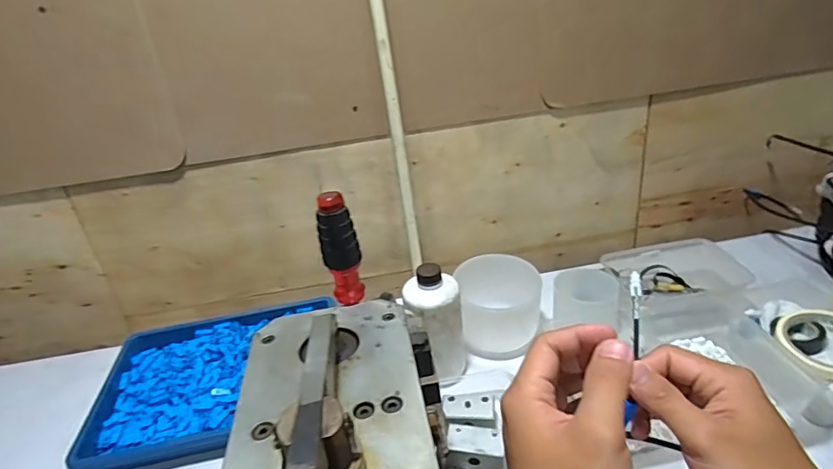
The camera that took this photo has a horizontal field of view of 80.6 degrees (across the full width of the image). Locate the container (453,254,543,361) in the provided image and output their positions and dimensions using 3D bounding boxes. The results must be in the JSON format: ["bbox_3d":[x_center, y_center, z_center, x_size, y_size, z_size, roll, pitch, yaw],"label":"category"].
[{"bbox_3d":[0.116,0.101,0.690,0.116,0.096,0.114,-4,31,2],"label":"container"}]

